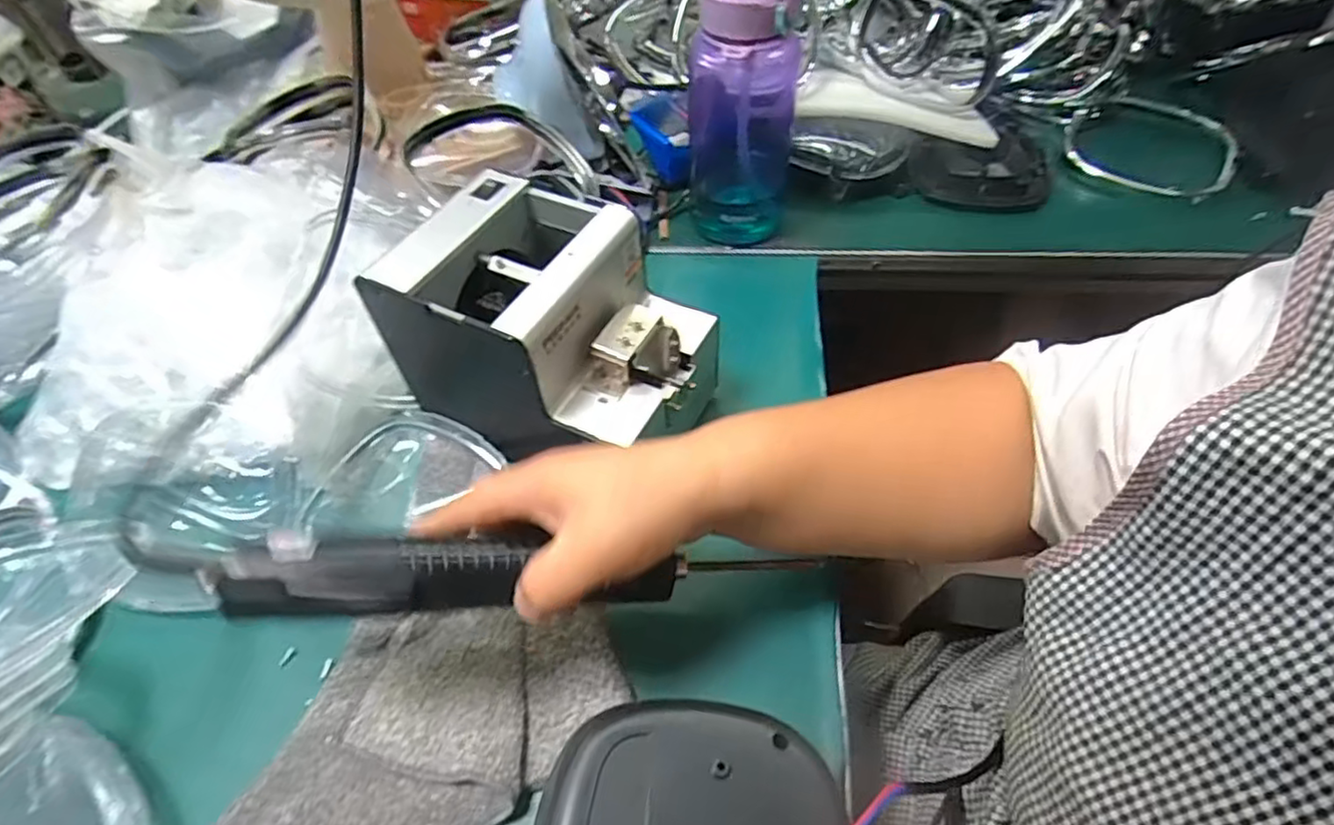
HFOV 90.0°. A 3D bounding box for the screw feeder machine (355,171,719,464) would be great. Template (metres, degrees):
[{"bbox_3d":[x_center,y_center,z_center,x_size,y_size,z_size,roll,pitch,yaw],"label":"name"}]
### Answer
[{"bbox_3d":[-0.080,-0.055,0.436,0.195,0.126,0.122,22,57,18],"label":"screw feeder machine"}]

